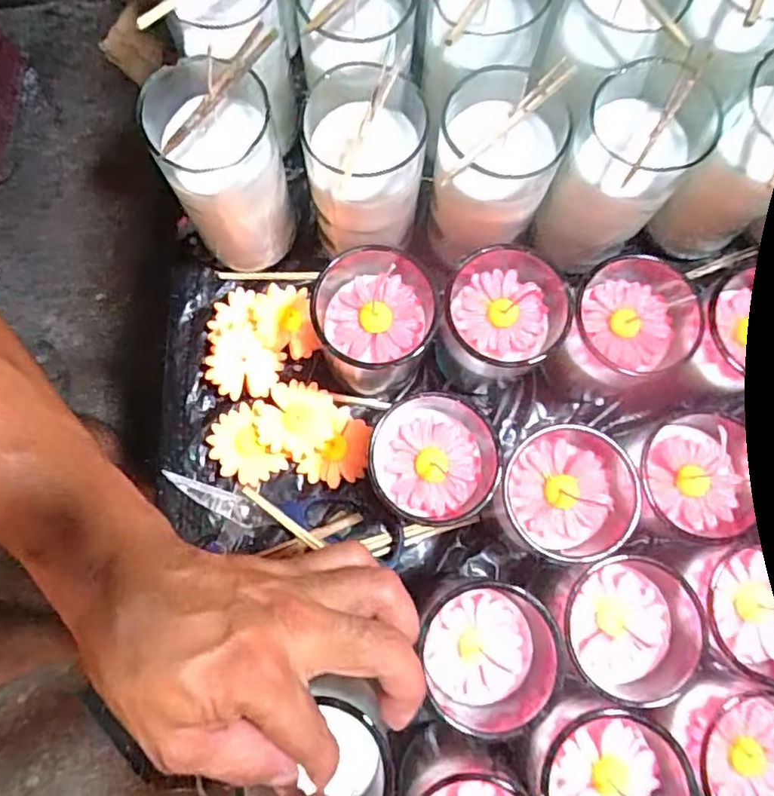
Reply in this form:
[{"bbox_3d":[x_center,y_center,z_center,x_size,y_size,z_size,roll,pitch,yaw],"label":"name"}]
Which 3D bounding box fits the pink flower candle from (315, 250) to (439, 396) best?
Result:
[{"bbox_3d":[-0.009,-0.046,0.362,0.072,0.084,0.070,0,80,-1],"label":"pink flower candle"}]

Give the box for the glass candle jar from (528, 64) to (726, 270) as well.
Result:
[{"bbox_3d":[0.139,-0.138,0.359,0.068,0.108,0.087,36,81,5],"label":"glass candle jar"}]

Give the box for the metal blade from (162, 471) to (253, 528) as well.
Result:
[{"bbox_3d":[-0.119,0.065,0.387,0.068,0.006,0.016,26,80,3],"label":"metal blade"}]

